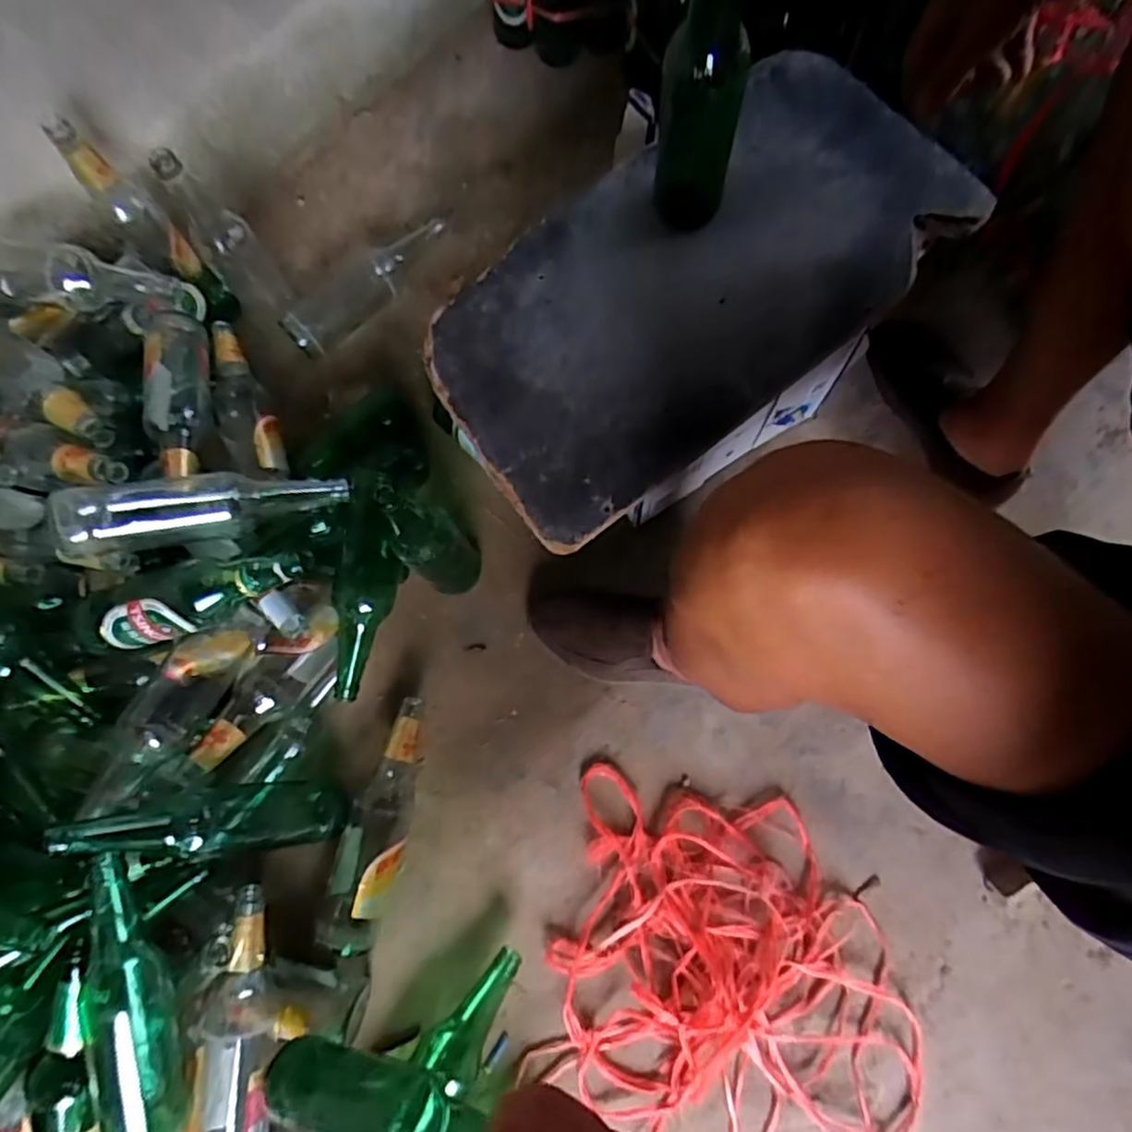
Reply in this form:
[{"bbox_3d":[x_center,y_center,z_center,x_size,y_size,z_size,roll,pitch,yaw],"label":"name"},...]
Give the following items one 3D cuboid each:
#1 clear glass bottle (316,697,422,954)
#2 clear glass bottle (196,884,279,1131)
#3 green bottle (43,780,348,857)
[{"bbox_3d":[-0.206,0.276,0.713,0.070,0.059,0.255,14,79,4],"label":"clear glass bottle"},{"bbox_3d":[-0.311,0.465,0.626,0.073,0.070,0.302,-1,77,3],"label":"clear glass bottle"},{"bbox_3d":[-0.351,0.253,0.646,0.068,0.260,0.060,-8,75,40],"label":"green bottle"}]

